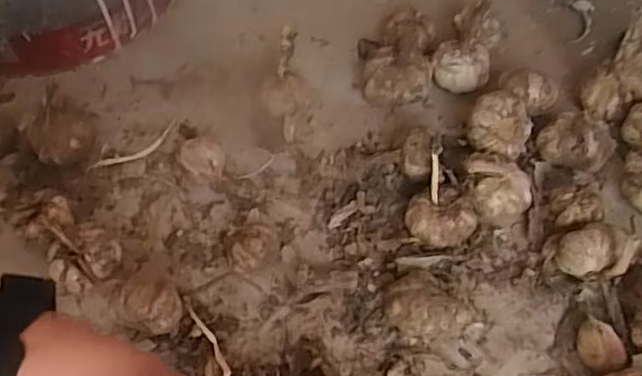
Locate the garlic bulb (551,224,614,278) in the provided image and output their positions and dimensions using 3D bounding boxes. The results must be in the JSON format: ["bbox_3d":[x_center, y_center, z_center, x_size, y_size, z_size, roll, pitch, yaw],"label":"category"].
[{"bbox_3d":[0.192,0.046,0.494,0.037,0.034,0.033,-31,59,-18],"label":"garlic bulb"}]

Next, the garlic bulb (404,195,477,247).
[{"bbox_3d":[0.089,0.027,0.512,0.051,0.034,0.032,7,55,8],"label":"garlic bulb"}]

